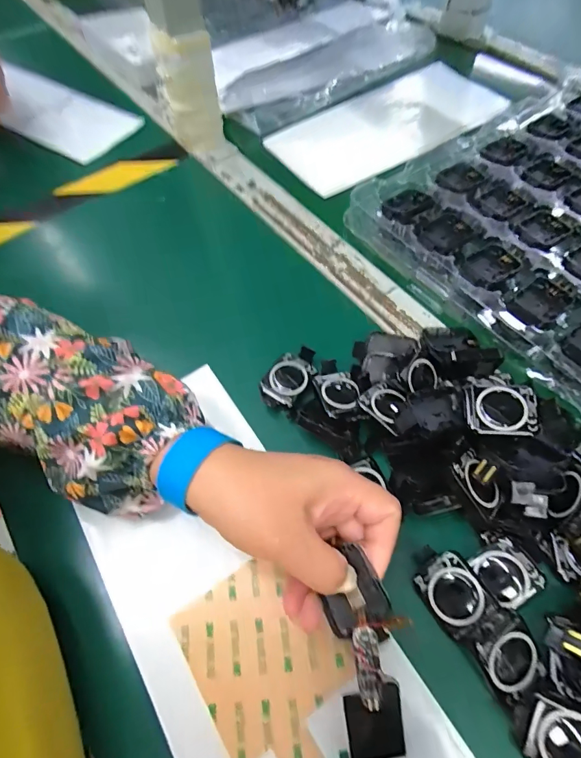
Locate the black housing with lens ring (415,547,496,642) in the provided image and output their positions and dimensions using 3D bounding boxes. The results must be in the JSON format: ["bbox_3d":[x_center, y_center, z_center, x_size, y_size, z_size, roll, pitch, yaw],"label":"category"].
[{"bbox_3d":[0.090,0.119,0.233,0.031,0.015,0.045,-37,62,6],"label":"black housing with lens ring"}]

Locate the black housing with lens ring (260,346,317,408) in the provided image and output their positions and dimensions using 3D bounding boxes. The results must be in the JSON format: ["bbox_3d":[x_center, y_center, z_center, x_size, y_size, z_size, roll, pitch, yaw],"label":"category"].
[{"bbox_3d":[-0.001,0.001,0.314,0.030,0.015,0.053,39,68,21],"label":"black housing with lens ring"}]

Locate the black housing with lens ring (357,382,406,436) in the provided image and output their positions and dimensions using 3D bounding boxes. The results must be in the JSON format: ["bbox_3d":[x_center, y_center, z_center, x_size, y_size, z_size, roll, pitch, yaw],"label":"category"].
[{"bbox_3d":[0.066,0.016,0.279,0.030,0.009,0.033,-40,66,-19],"label":"black housing with lens ring"}]

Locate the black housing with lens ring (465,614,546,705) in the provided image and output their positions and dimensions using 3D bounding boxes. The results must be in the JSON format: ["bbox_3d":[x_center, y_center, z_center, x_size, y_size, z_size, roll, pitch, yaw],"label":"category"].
[{"bbox_3d":[0.112,0.142,0.211,0.031,0.006,0.039,-28,93,-12],"label":"black housing with lens ring"}]

